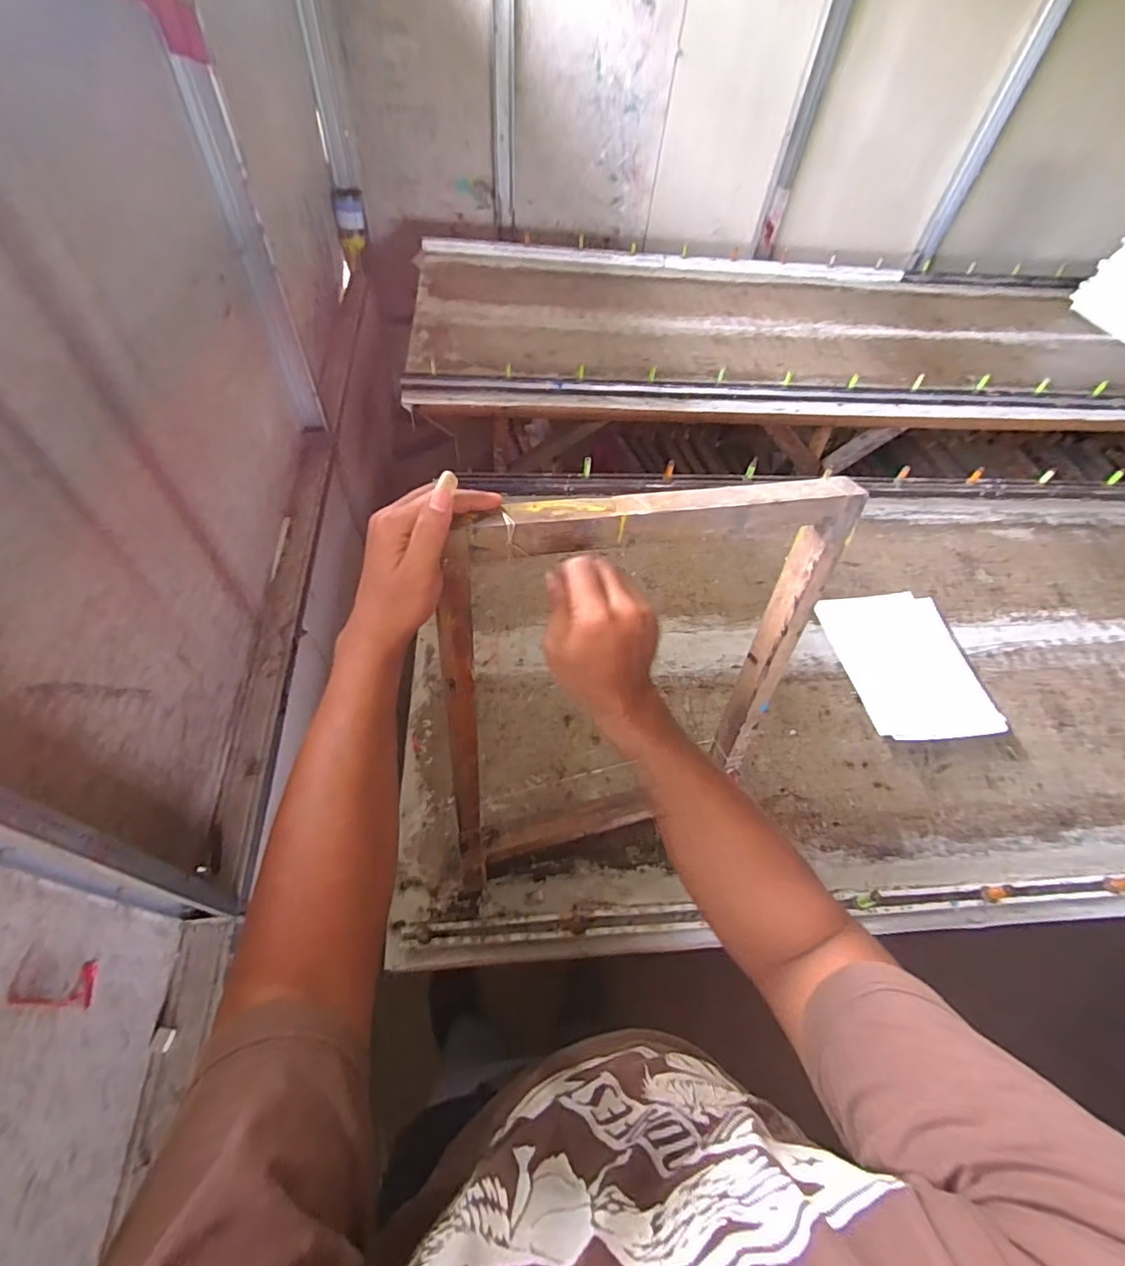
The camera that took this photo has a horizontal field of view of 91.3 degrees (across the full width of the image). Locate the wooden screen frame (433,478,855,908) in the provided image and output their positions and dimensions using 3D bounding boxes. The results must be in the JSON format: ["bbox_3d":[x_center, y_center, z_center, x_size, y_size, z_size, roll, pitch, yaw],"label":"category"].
[{"bbox_3d":[0.073,0.086,0.618,0.398,0.518,0.045,-9,41,-16],"label":"wooden screen frame"}]

